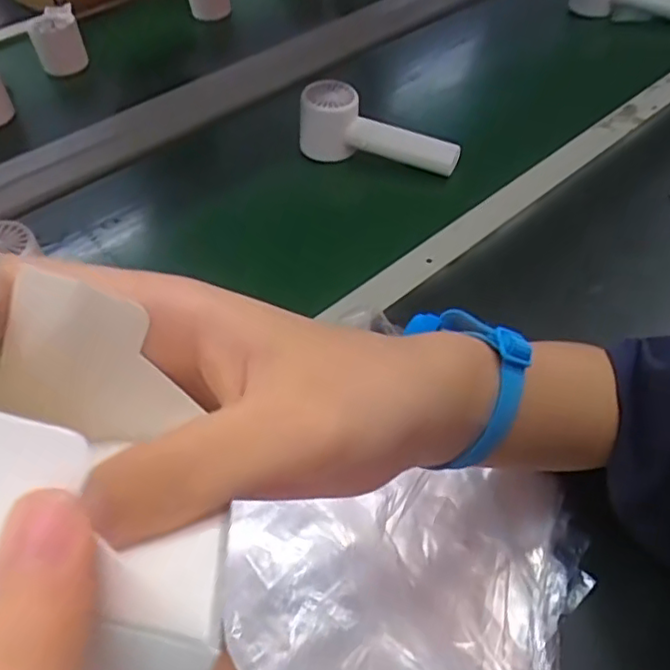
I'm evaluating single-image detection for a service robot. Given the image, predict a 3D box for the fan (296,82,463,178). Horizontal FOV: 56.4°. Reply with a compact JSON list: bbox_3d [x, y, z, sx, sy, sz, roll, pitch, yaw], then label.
[{"bbox_3d":[0.042,-0.196,0.619,0.161,0.065,0.048,19,51,4],"label":"fan"}]

